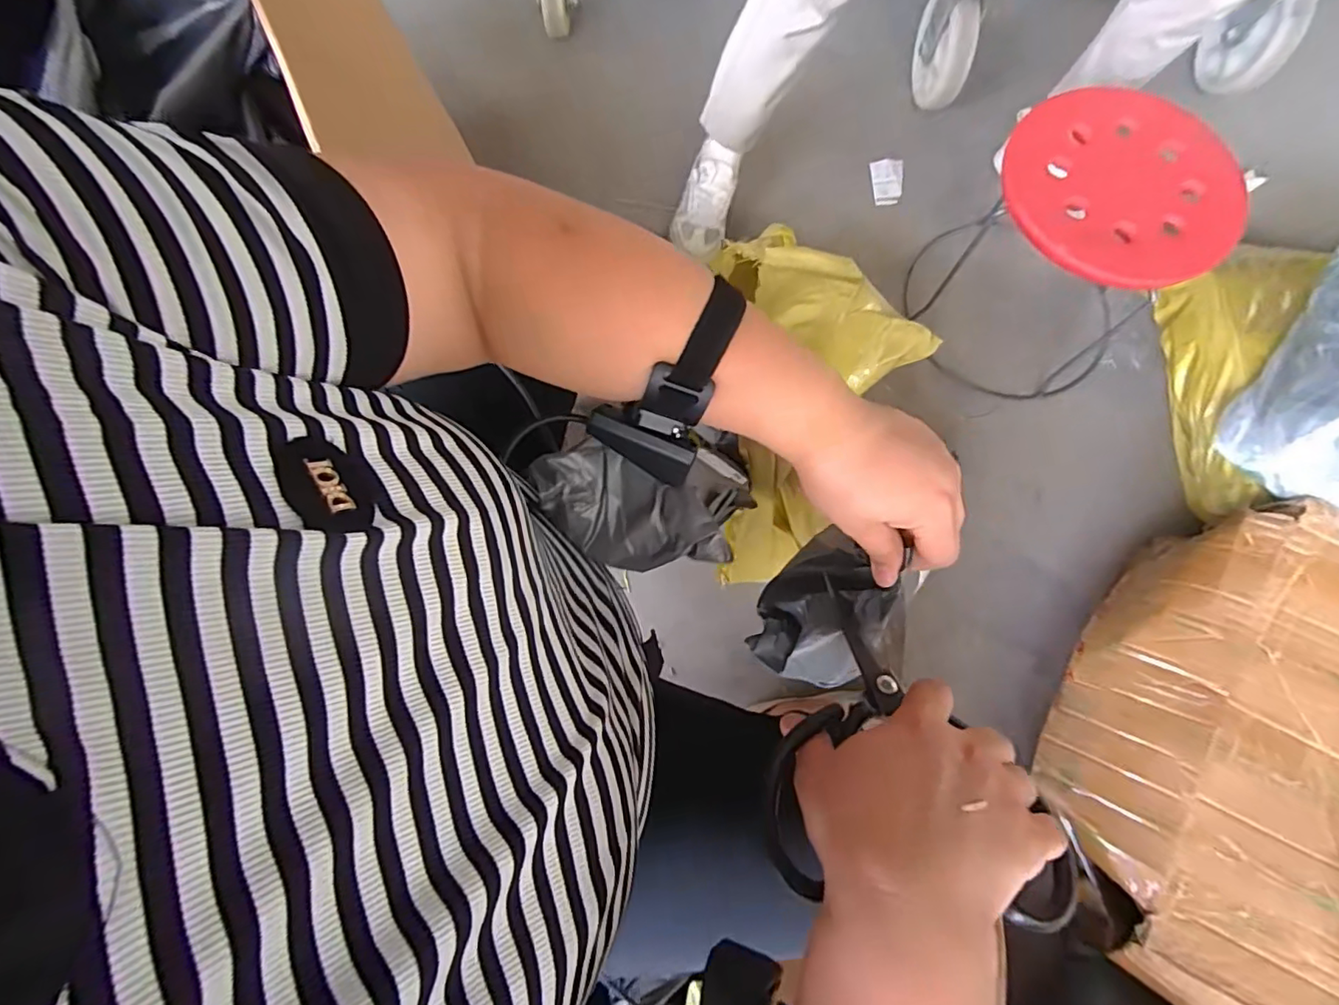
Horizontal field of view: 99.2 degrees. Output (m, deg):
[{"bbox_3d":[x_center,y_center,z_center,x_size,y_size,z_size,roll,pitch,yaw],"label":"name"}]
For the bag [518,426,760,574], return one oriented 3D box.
[{"bbox_3d":[-0.016,0.006,0.398,0.151,0.055,0.091,-6,75,-2],"label":"bag"}]

